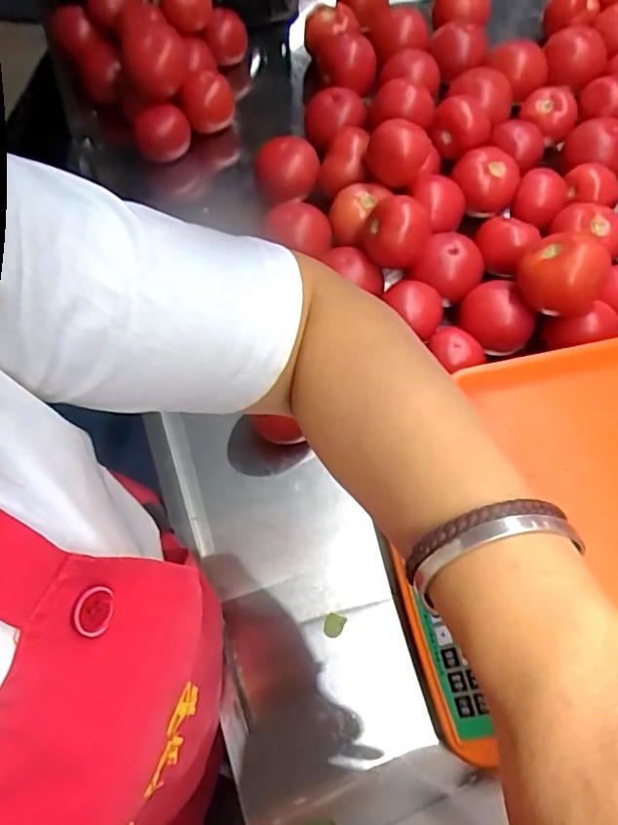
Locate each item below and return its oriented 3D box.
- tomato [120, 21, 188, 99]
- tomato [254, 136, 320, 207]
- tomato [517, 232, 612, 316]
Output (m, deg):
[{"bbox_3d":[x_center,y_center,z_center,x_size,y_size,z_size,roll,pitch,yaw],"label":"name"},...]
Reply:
[{"bbox_3d":[-0.177,-0.410,0.636,0.072,0.059,0.058,-14,66,-5],"label":"tomato"},{"bbox_3d":[-0.027,-0.264,0.618,0.073,0.061,0.057,3,65,2],"label":"tomato"},{"bbox_3d":[0.223,-0.126,0.488,0.069,0.069,0.068,0,65,1],"label":"tomato"}]

